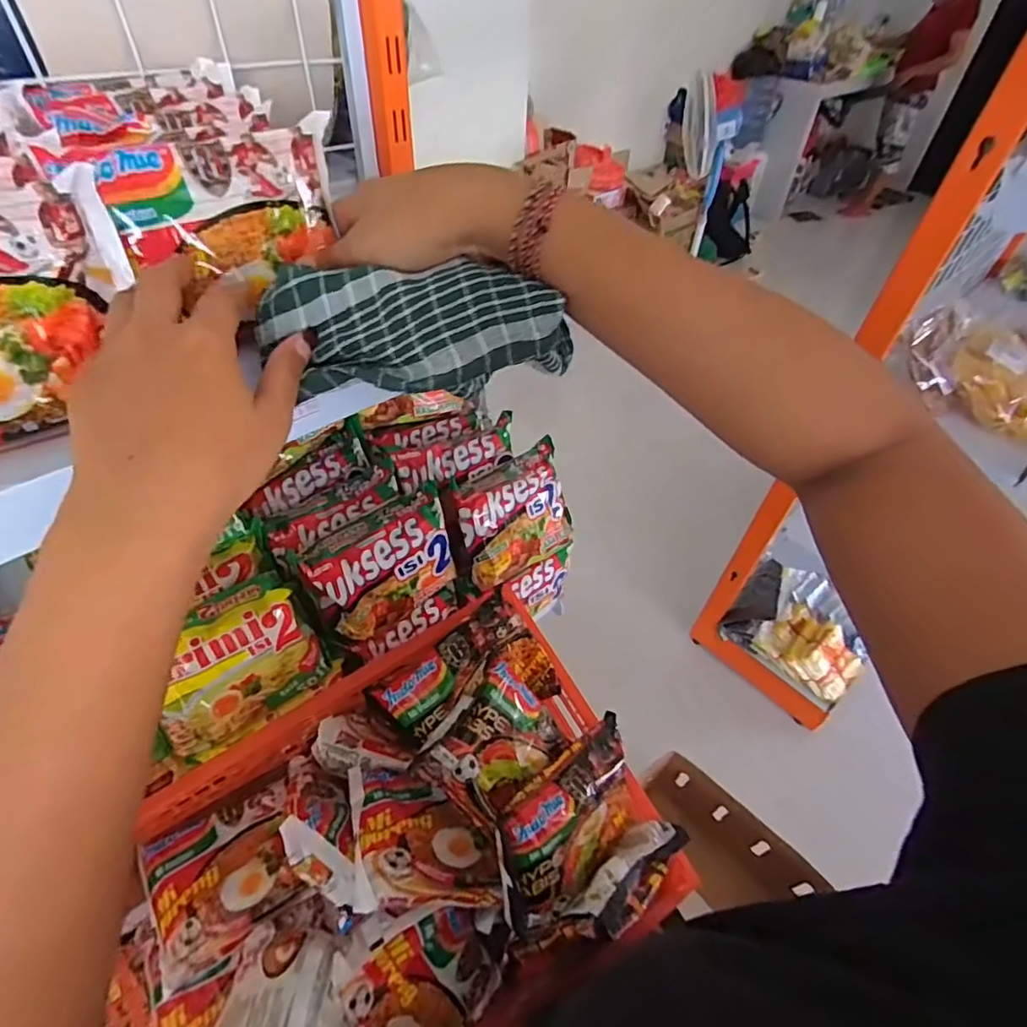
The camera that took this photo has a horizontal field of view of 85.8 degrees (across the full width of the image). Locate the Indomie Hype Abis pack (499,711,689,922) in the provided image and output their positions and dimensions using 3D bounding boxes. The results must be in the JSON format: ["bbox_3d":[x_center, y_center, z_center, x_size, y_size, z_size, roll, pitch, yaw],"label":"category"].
[{"bbox_3d":[0.056,0.229,0.404,0.130,0.035,0.098,-24,86,-38],"label":"Indomie Hype Abis pack"}]

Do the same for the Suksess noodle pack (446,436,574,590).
[{"bbox_3d":[0.002,0.002,0.577,0.132,0.112,0.046,-30,21,-31],"label":"Suksess noodle pack"}]

